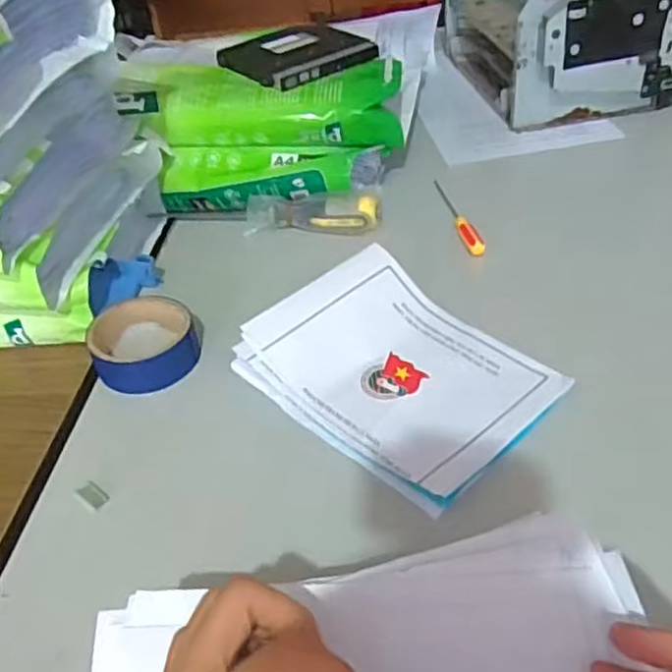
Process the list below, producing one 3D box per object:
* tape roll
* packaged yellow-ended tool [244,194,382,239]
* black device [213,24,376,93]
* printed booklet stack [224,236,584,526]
[{"bbox_3d":[-0.155,0.004,0.569,0.085,0.032,0.089,-5,40,4],"label":"tape roll"},{"bbox_3d":[-0.024,-0.124,0.705,0.136,0.036,0.036,0,41,9],"label":"packaged yellow-ended tool"},{"bbox_3d":[-0.044,-0.318,0.778,0.138,0.018,0.144,-30,45,-24],"label":"black device"},{"bbox_3d":[0.043,0.019,0.511,0.156,0.032,0.206,-35,47,-28],"label":"printed booklet stack"}]

